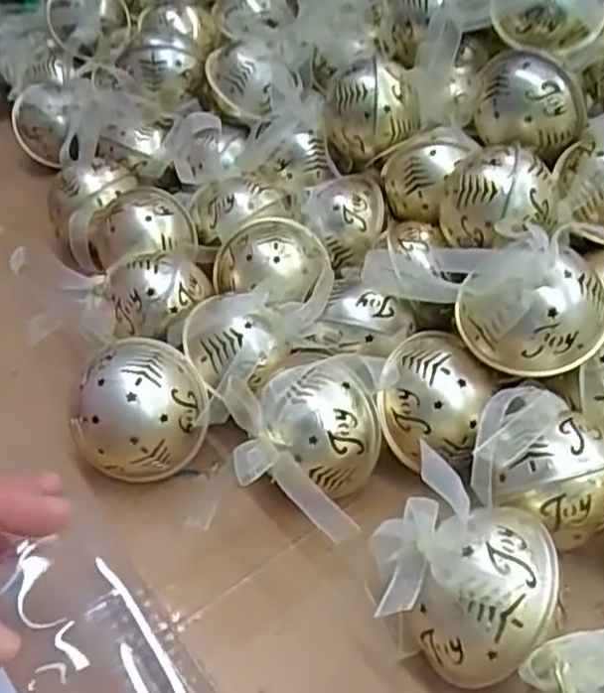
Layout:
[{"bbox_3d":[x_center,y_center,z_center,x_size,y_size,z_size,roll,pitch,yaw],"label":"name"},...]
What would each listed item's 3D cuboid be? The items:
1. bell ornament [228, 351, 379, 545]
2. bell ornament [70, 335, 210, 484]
[{"bbox_3d":[0.002,0.042,0.297,0.057,0.060,0.054,-1,42,1],"label":"bell ornament"},{"bbox_3d":[-0.071,0.028,0.316,0.056,0.046,0.048,-28,49,-26],"label":"bell ornament"}]

